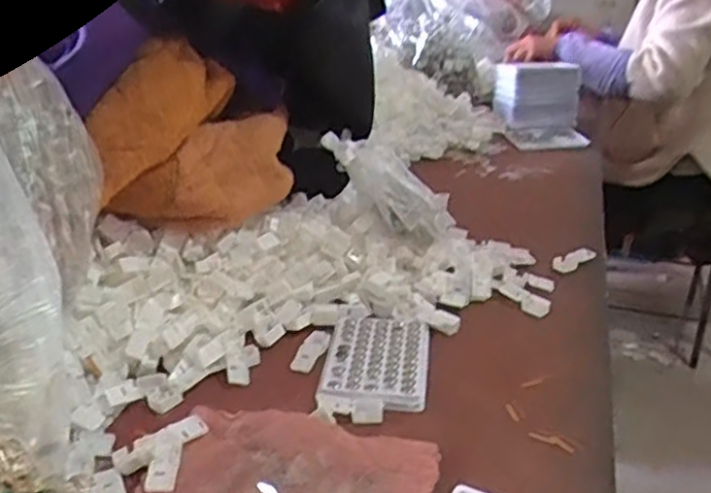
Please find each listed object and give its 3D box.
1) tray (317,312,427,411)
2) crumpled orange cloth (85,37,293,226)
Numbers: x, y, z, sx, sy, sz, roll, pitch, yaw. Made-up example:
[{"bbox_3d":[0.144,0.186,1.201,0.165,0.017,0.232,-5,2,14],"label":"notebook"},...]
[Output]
[{"bbox_3d":[0.021,0.099,0.656,0.091,0.012,0.137,3,25,6],"label":"tray"},{"bbox_3d":[-0.158,-0.111,0.722,0.192,0.151,0.157,-4,27,-9],"label":"crumpled orange cloth"}]

